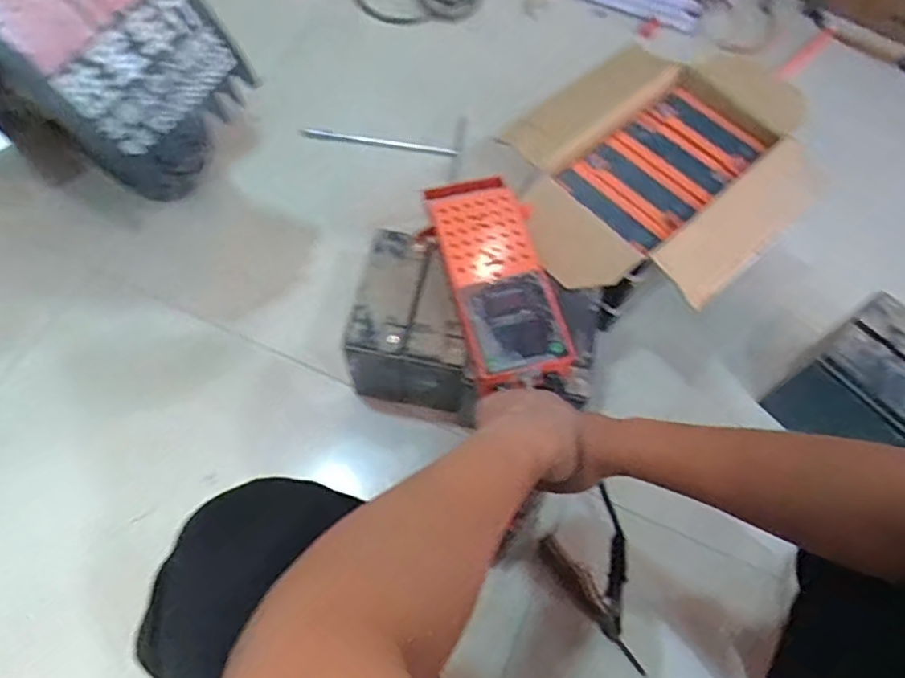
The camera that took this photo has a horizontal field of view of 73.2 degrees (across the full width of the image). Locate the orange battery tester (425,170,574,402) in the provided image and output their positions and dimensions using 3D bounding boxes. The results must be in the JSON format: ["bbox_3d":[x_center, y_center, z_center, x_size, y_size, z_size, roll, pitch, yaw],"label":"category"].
[{"bbox_3d":[0.055,-0.080,0.730,0.114,0.041,0.270,-12,66,-10],"label":"orange battery tester"}]

